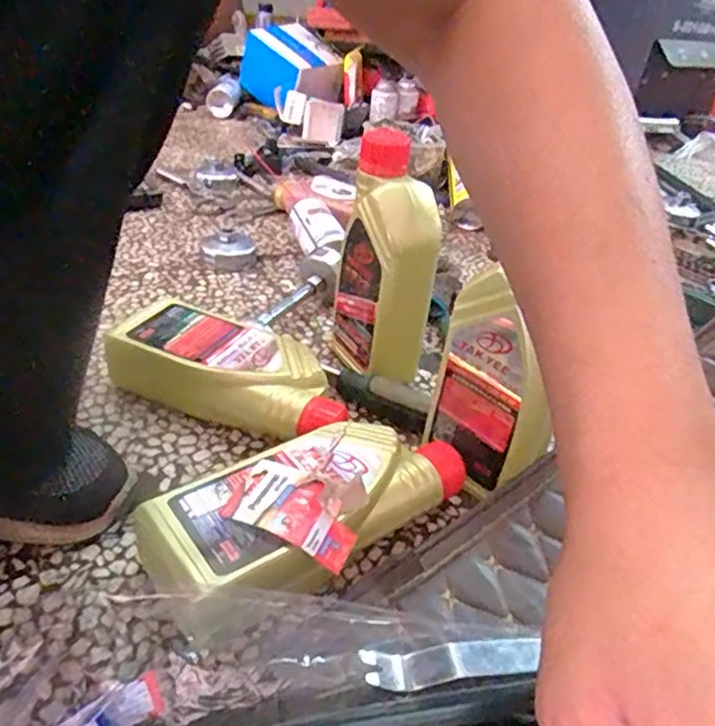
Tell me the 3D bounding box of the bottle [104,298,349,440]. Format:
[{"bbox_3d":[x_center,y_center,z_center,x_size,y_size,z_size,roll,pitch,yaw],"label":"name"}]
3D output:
[{"bbox_3d":[-0.121,0.010,0.607,0.252,0.067,0.092,19,36,17],"label":"bottle"}]

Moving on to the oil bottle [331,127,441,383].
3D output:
[{"bbox_3d":[0.026,-0.094,0.635,0.062,0.229,0.086,-15,40,-29],"label":"oil bottle"}]

